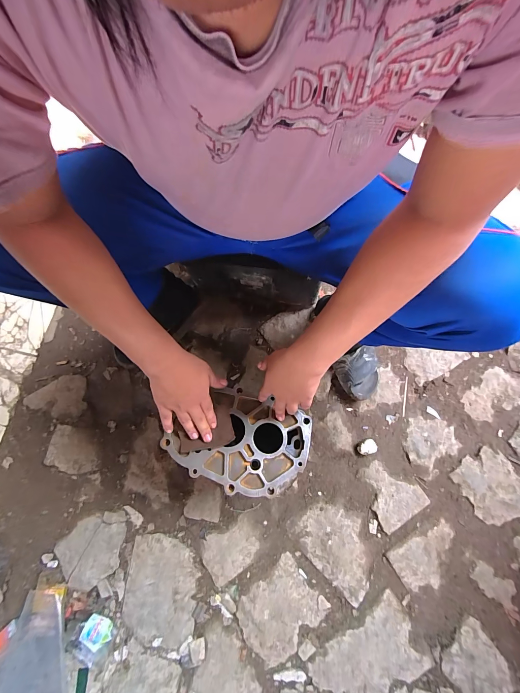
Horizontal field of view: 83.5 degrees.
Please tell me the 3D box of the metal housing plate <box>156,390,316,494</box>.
[{"bbox_3d":[-0.039,0.178,0.562,0.256,0.034,0.172,19,76,5],"label":"metal housing plate"}]

